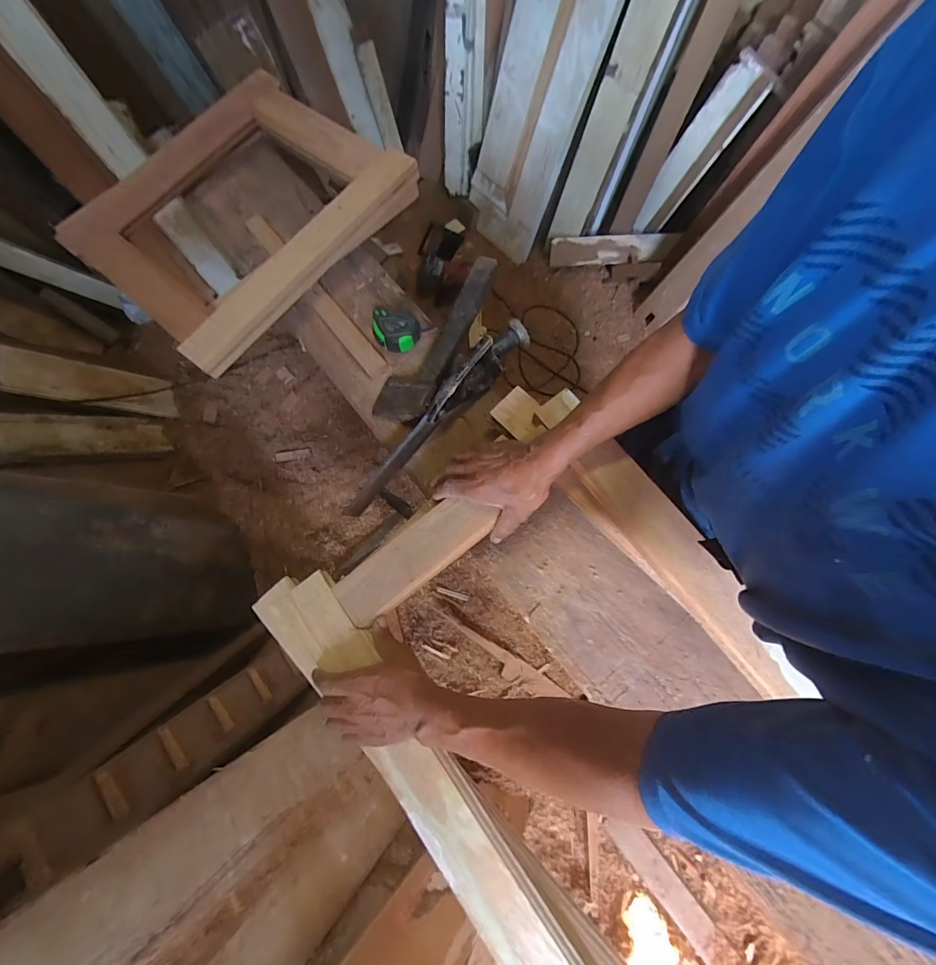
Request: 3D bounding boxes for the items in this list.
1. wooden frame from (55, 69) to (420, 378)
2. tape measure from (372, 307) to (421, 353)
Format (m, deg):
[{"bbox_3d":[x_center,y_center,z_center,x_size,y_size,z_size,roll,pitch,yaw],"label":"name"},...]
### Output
[{"bbox_3d":[-0.403,-0.487,0.701,0.405,0.075,0.485,38,78,11],"label":"wooden frame"},{"bbox_3d":[-0.126,-0.262,0.691,0.066,0.043,0.072,0,74,1],"label":"tape measure"}]

